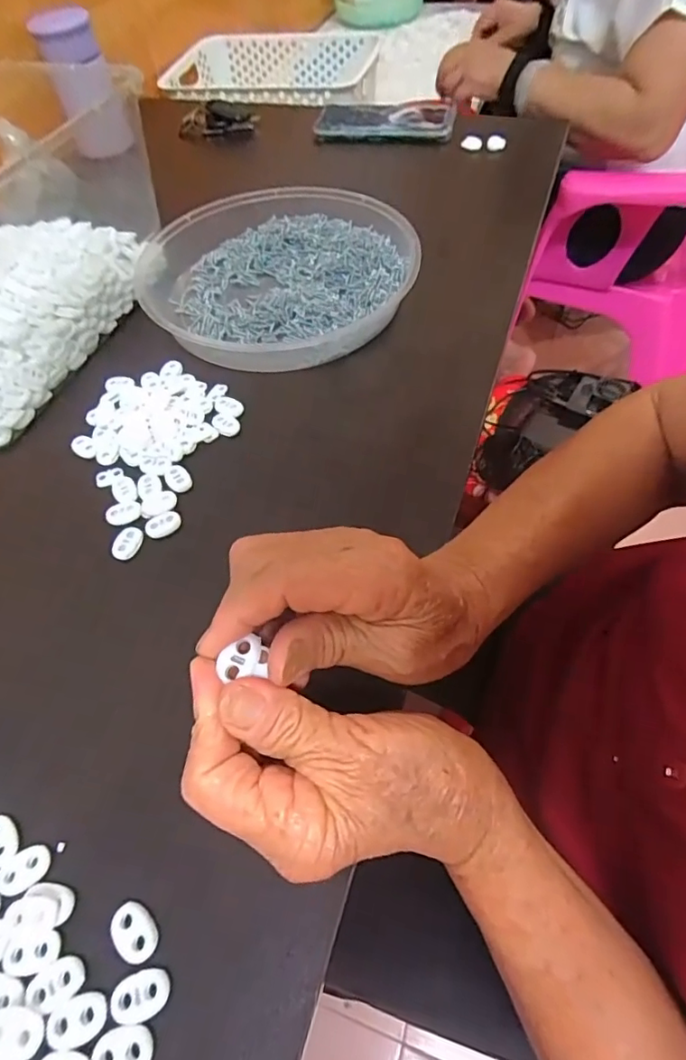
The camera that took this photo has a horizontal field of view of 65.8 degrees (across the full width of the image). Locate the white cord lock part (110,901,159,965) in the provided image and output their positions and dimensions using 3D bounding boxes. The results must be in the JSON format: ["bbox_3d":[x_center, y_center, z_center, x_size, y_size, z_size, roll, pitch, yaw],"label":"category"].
[{"bbox_3d":[-0.088,0.170,0.224,0.016,0.004,0.023,-40,63,-20],"label":"white cord lock part"}]

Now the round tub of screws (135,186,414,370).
[{"bbox_3d":[-0.060,-0.221,0.462,0.235,0.049,0.209,-9,57,-1],"label":"round tub of screws"}]

